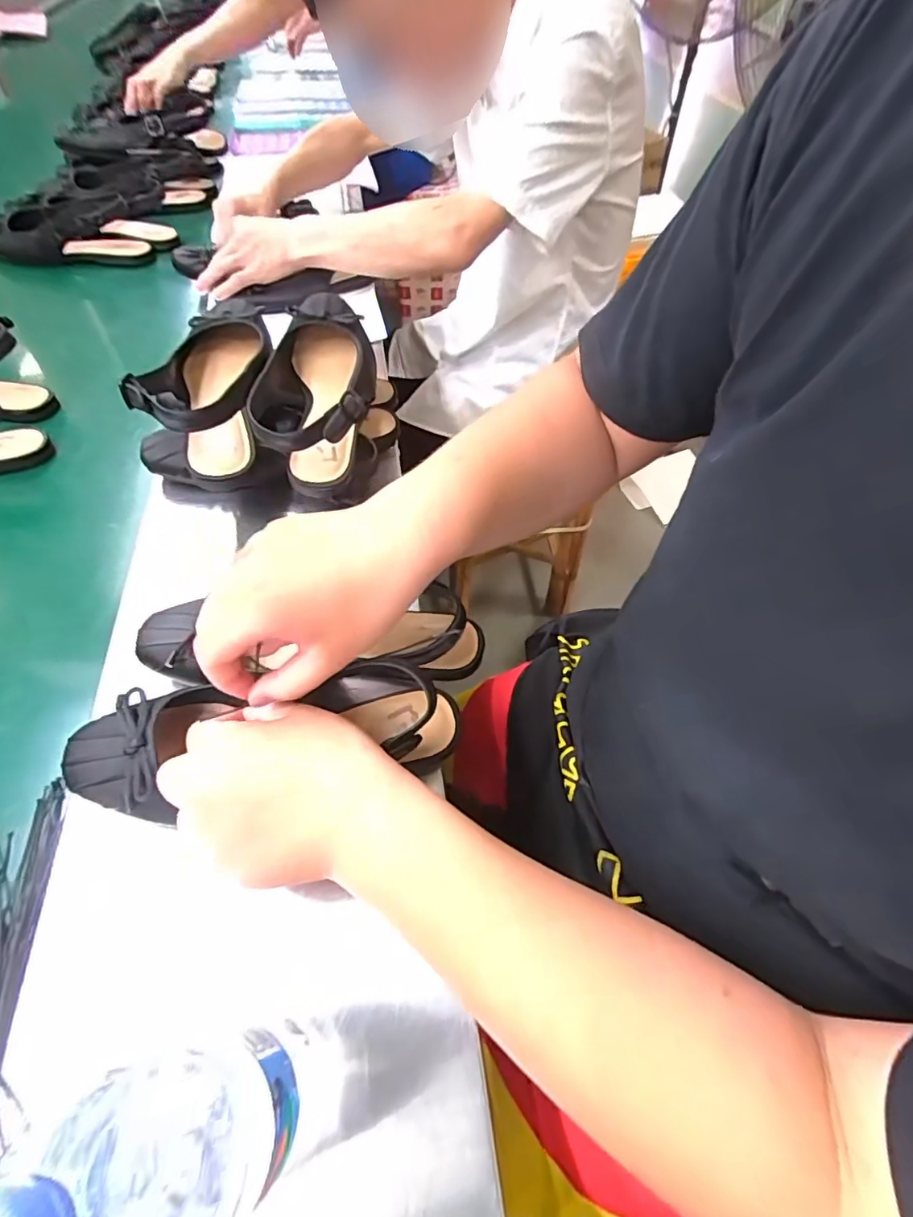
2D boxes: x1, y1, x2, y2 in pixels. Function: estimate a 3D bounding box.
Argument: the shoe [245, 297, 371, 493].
[{"bbox_3d":[-0.139,-0.211,0.525,0.108,0.077,0.246,-3,55,-4],"label":"shoe"}]

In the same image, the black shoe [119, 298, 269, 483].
[{"bbox_3d":[-0.227,-0.207,0.496,0.099,0.072,0.218,-8,55,-8],"label":"black shoe"}]

